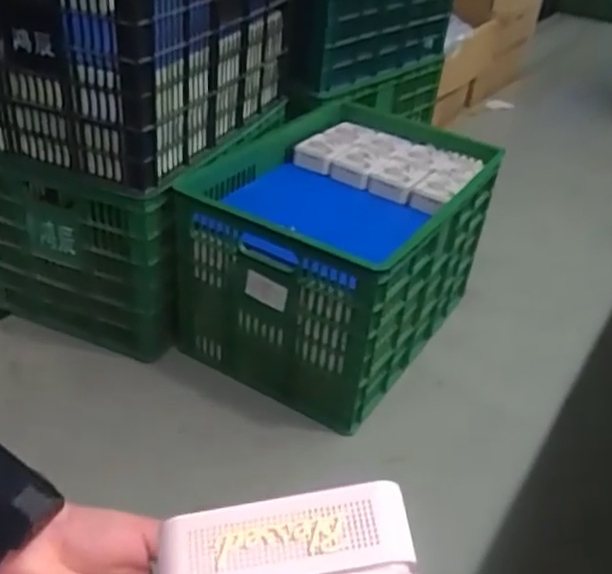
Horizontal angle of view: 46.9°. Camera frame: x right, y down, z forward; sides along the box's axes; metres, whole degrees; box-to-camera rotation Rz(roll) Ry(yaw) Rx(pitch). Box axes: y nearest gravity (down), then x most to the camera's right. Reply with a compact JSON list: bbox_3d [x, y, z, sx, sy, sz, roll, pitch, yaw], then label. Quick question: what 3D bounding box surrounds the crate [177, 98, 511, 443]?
[{"bbox_3d":[0.072,-0.091,1.633,0.519,0.435,0.652,21,37,21],"label":"crate"}]

